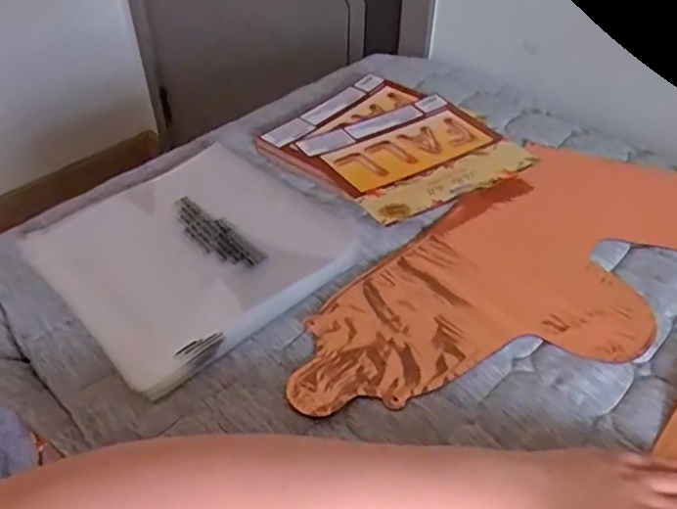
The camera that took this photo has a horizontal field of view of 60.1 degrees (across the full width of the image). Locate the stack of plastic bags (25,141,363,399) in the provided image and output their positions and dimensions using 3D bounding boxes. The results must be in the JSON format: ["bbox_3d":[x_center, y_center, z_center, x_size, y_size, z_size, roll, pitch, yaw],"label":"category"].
[{"bbox_3d":[-0.124,-0.008,0.506,0.219,0.022,0.207,-34,53,-31],"label":"stack of plastic bags"}]

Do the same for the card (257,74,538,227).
[{"bbox_3d":[0.057,-0.114,0.612,0.203,0.015,0.225,-32,51,-29],"label":"card"}]

